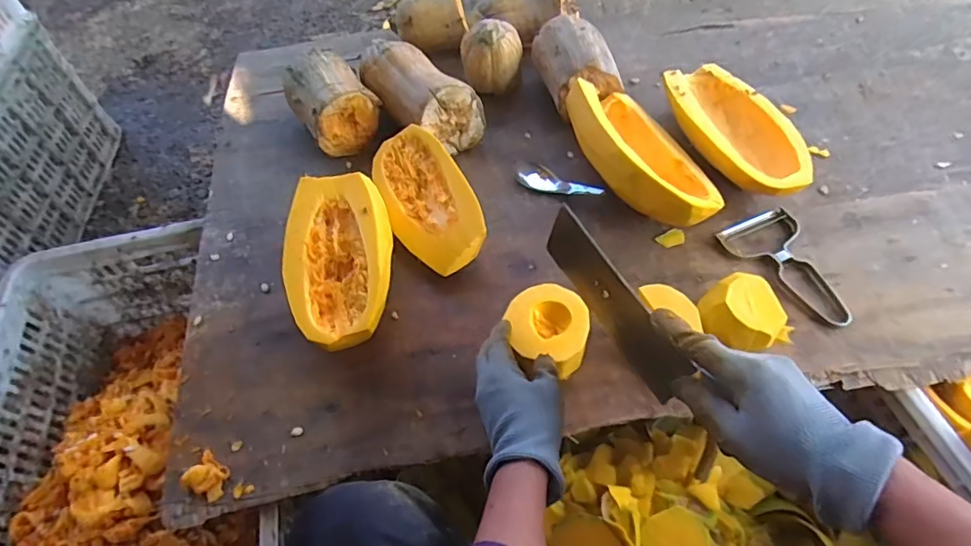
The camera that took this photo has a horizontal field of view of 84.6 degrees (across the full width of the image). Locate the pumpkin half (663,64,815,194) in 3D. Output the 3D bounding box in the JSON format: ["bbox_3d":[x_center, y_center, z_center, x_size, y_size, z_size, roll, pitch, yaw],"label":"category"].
[{"bbox_3d":[0.300,-0.168,0.651,0.116,0.065,0.216,-26,60,-12],"label":"pumpkin half"}]

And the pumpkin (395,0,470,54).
[{"bbox_3d":[-0.078,-0.377,0.799,0.106,0.071,0.069,-18,59,-7],"label":"pumpkin"}]

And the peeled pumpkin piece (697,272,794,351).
[{"bbox_3d":[0.257,0.041,0.529,0.073,0.044,0.070,-2,58,3],"label":"peeled pumpkin piece"}]

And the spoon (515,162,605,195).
[{"bbox_3d":[0.087,-0.111,0.659,0.114,0.029,0.031,30,65,20],"label":"spoon"}]

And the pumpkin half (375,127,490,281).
[{"bbox_3d":[-0.064,-0.085,0.635,0.095,0.049,0.197,-35,62,5],"label":"pumpkin half"}]

